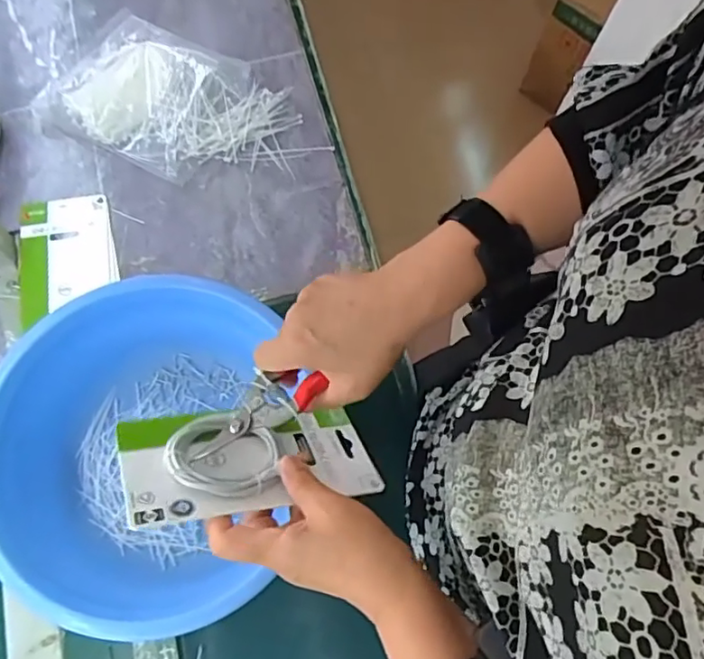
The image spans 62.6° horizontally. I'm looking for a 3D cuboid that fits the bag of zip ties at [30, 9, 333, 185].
[{"bbox_3d":[-0.212,-0.292,0.731,0.349,0.045,0.208,23,72,6],"label":"bag of zip ties"}]

